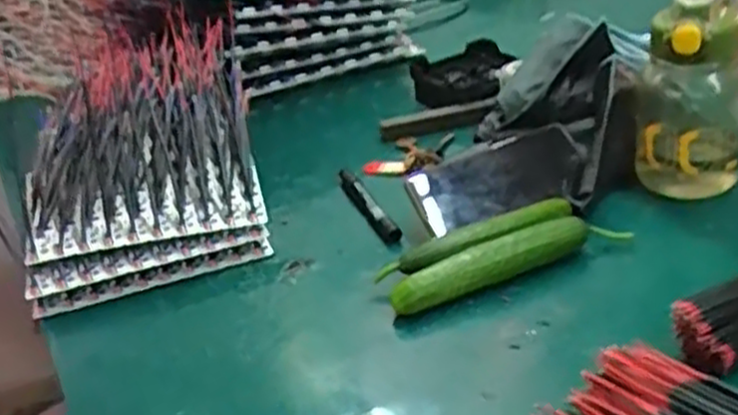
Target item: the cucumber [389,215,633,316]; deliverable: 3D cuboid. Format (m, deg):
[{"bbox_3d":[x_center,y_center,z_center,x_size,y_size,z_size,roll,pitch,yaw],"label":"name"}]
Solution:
[{"bbox_3d":[0.111,0.038,0.609,0.206,0.034,0.035,-19,31,-18],"label":"cucumber"}]

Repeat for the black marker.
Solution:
[{"bbox_3d":[-0.003,-0.004,0.727,0.016,0.016,0.146,-16,30,-13],"label":"black marker"}]

